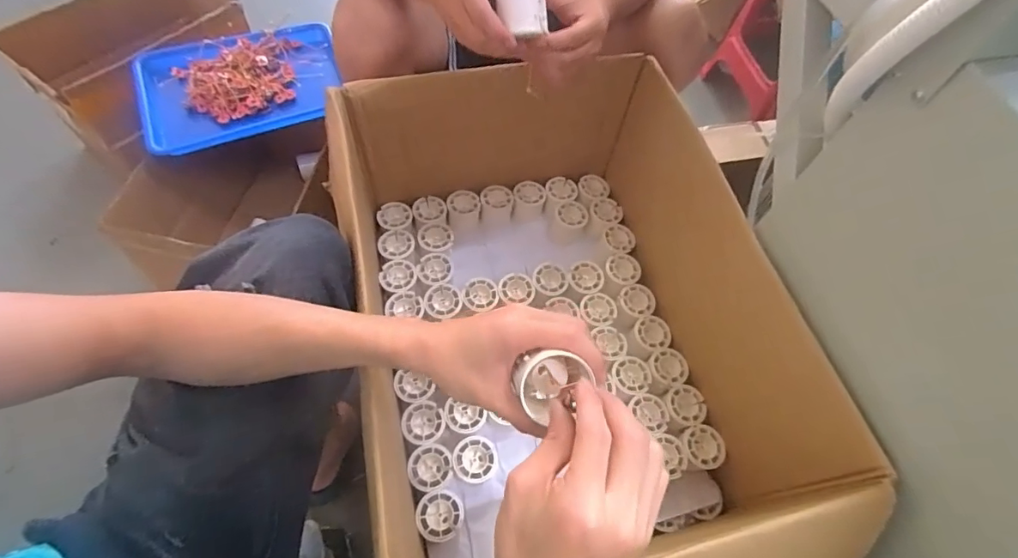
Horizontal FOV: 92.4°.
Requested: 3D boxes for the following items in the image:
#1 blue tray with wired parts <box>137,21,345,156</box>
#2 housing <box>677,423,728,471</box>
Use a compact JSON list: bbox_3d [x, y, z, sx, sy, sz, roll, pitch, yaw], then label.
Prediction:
[{"bbox_3d":[-0.461,-0.345,0.846,0.319,0.034,0.261,-19,63,-14],"label":"blue tray with wired parts"},{"bbox_3d":[0.253,0.228,0.653,0.058,0.042,0.054,2,60,-3],"label":"housing"}]

